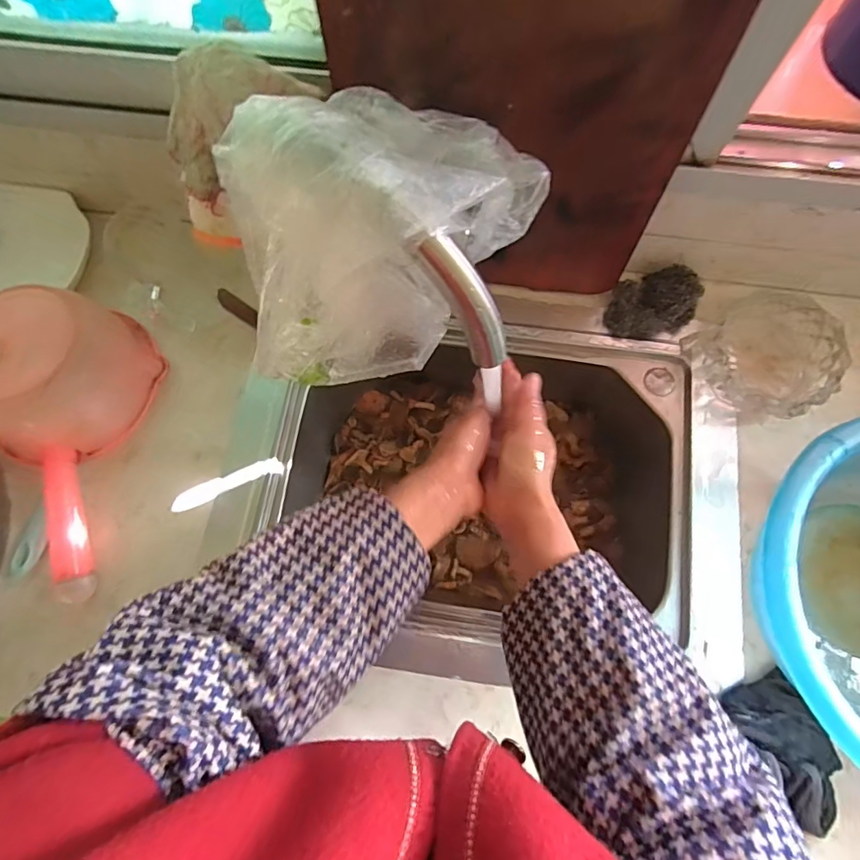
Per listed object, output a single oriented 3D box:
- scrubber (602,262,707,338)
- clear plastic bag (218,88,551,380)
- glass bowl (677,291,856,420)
[{"bbox_3d":[0.250,-0.146,0.567,0.093,0.051,0.071,-18,75,-3],"label":"scrubber"},{"bbox_3d":[-0.028,-0.116,0.308,0.205,0.142,0.127,-30,76,-7],"label":"clear plastic bag"},{"bbox_3d":[0.368,-0.079,0.546,0.135,0.057,0.130,0,74,2],"label":"glass bowl"}]

